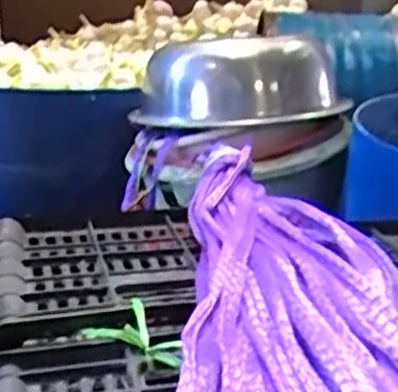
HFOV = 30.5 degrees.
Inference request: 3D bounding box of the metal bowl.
[{"bbox_3d":[0.079,-0.187,1.237,0.282,0.133,0.282,-16,27,-41],"label":"metal bowl"}]

